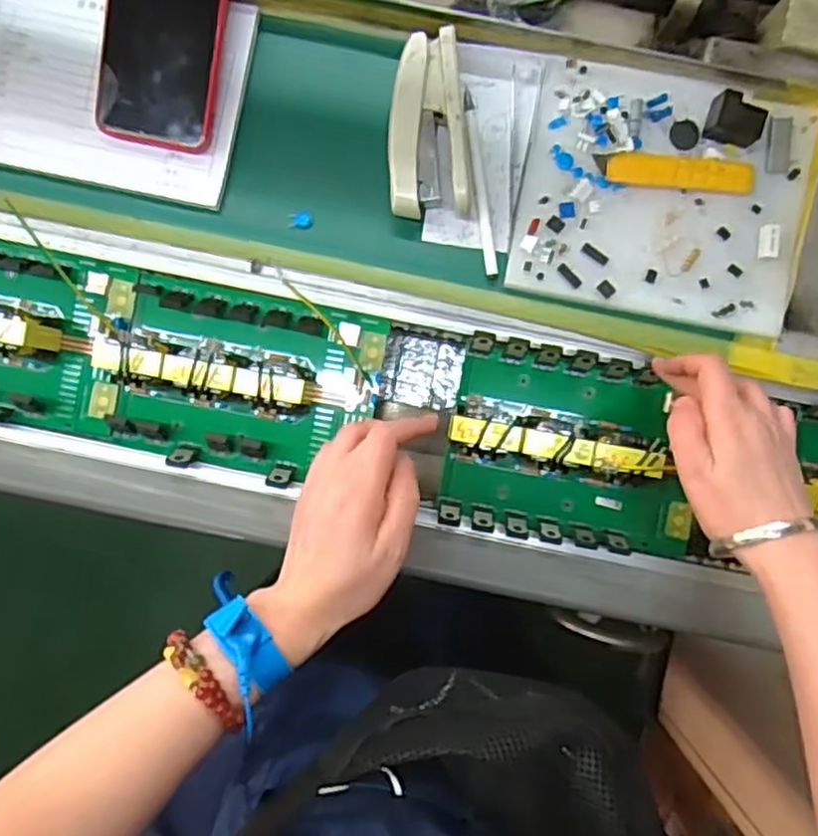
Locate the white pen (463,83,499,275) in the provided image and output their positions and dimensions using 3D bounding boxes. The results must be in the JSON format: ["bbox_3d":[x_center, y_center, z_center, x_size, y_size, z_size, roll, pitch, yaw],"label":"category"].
[{"bbox_3d":[0.048,-0.159,0.477,0.009,0.008,0.126,-7,91,1],"label":"white pen"}]

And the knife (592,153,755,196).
[{"bbox_3d":[0.177,-0.162,0.469,0.104,0.005,0.020,3,91,0],"label":"knife"}]

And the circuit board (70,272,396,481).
[{"bbox_3d":[-0.122,-0.027,0.473,0.194,0.059,0.120,11,92,0],"label":"circuit board"}]

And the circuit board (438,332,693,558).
[{"bbox_3d":[0.112,0.020,0.471,0.165,0.061,0.128,9,92,0],"label":"circuit board"}]

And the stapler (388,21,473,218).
[{"bbox_3d":[0.012,-0.192,0.468,0.051,0.027,0.112,-3,91,1],"label":"stapler"}]

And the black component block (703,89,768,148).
[{"bbox_3d":[0.215,-0.195,0.464,0.033,0.019,0.027,22,92,0],"label":"black component block"}]

